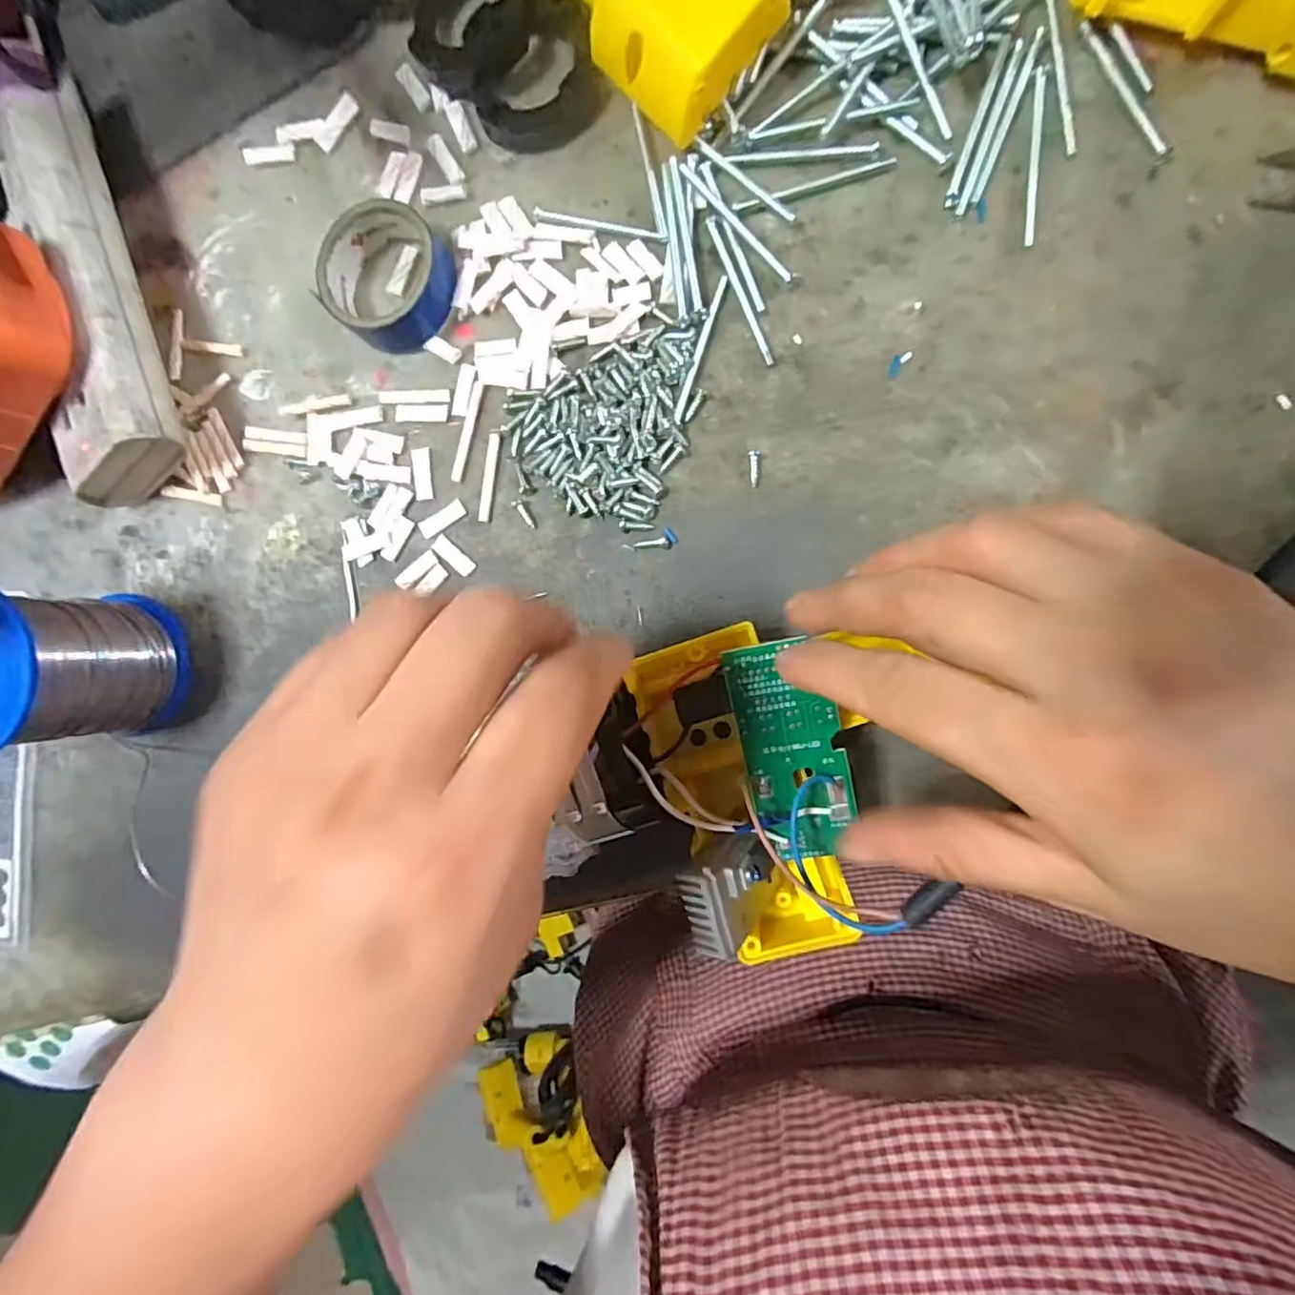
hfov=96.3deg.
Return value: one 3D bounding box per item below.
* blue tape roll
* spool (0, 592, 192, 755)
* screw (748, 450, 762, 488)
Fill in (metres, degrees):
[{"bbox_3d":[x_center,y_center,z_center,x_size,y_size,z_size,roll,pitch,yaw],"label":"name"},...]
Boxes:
[{"bbox_3d":[-0.108,-0.153,0.240,0.051,0.019,0.052,0,91,8],"label":"blue tape roll"},{"bbox_3d":[-0.246,0.008,0.238,0.061,0.065,0.060,3,91,8],"label":"spool"},{"bbox_3d":[0.042,-0.070,0.227,0.005,0.004,0.014,3,91,8],"label":"screw"}]

